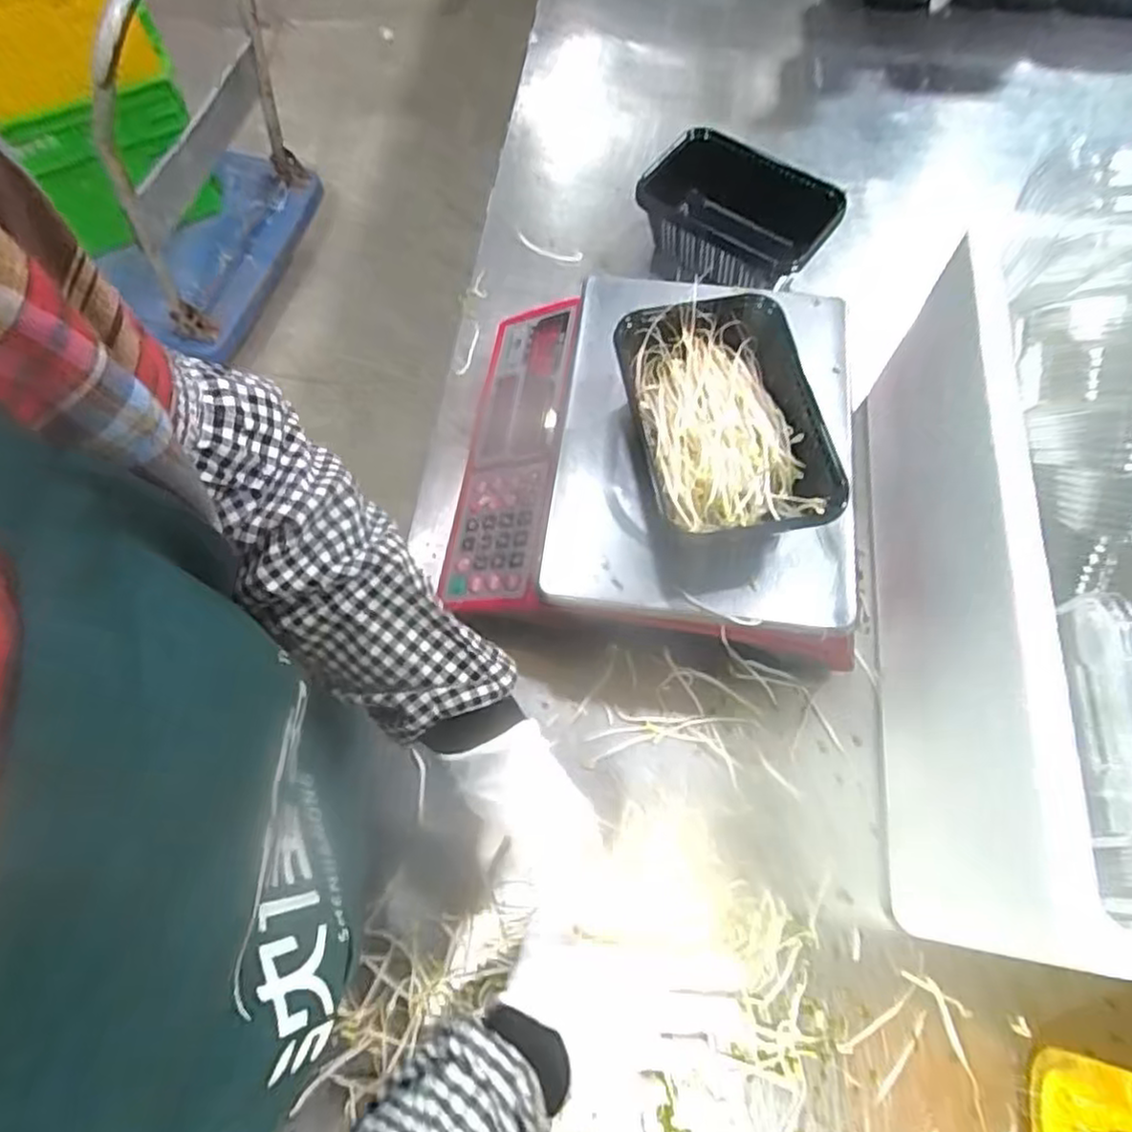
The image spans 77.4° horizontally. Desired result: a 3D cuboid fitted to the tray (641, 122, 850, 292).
[{"bbox_3d":[0.165,-0.342,0.709,0.182,0.080,0.115,36,72,14],"label":"tray"}]

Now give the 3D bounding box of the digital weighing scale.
[{"bbox_3d":[0.067,-0.085,0.579,0.310,0.130,0.297,7,68,3],"label":"digital weighing scale"}]

